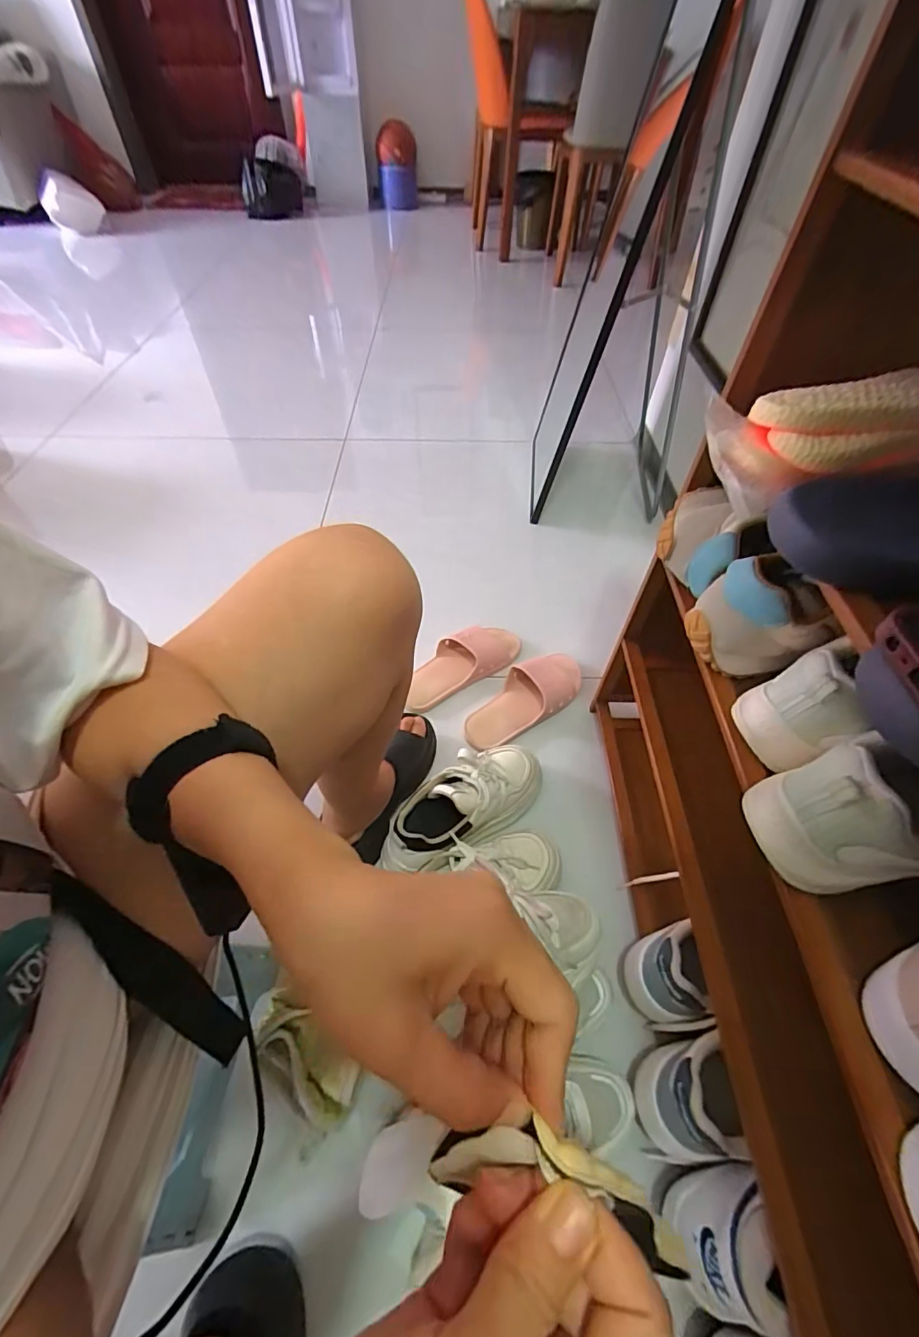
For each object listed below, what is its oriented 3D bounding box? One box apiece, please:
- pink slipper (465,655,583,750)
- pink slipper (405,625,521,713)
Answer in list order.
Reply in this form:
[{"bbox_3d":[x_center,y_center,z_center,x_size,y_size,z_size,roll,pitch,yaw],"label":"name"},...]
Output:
[{"bbox_3d":[0.106,0.050,0.814,0.226,0.060,0.091,-27,57,-19],"label":"pink slipper"},{"bbox_3d":[0.000,-0.015,0.851,0.238,0.051,0.091,-28,57,-20],"label":"pink slipper"}]

